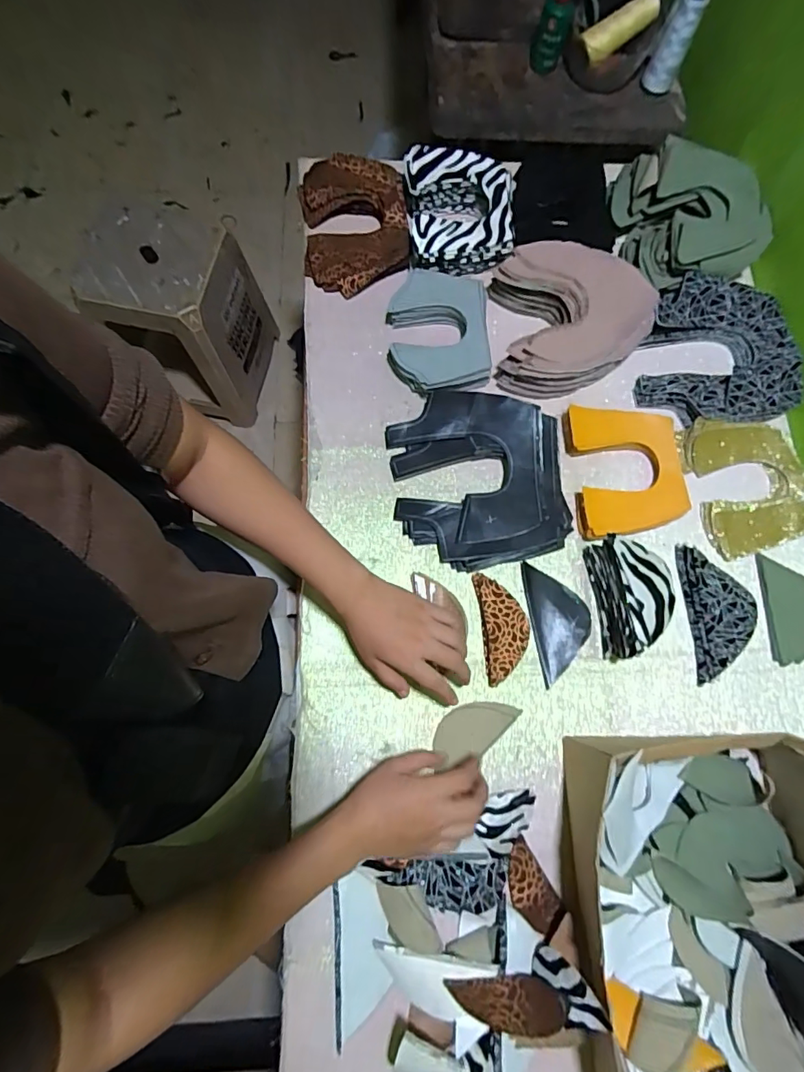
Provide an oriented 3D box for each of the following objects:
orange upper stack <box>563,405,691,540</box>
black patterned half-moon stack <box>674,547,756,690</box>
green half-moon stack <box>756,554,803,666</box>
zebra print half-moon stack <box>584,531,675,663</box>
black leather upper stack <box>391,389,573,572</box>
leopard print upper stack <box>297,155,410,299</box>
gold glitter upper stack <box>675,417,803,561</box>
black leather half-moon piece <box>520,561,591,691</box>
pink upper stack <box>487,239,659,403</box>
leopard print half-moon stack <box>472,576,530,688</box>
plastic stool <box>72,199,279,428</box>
[{"bbox_3d":[0.259,-0.078,0.571,0.124,0.026,0.155,-5,74,-2],"label":"orange upper stack"},{"bbox_3d":[0.356,0.083,0.544,0.072,0.013,0.147,-2,74,-1],"label":"black patterned half-moon stack"},{"bbox_3d":[0.443,0.083,0.549,0.066,0.004,0.115,0,74,-1],"label":"green half-moon stack"},{"bbox_3d":[0.242,0.064,0.514,0.053,0.068,0.120,-6,74,-3],"label":"zebra print half-moon stack"},{"bbox_3d":[0.086,-0.068,0.564,0.187,0.033,0.203,-5,74,-2],"label":"black leather upper stack"},{"bbox_3d":[-0.062,-0.410,0.645,0.135,0.055,0.180,-6,74,-2],"label":"leopard print upper stack"},{"bbox_3d":[0.412,-0.065,0.576,0.129,0.022,0.160,-12,75,-4],"label":"gold glitter upper stack"},{"bbox_3d":[0.174,0.093,0.537,0.062,0.006,0.125,-6,74,-2],"label":"black leather half-moon piece"},{"bbox_3d":[0.208,-0.267,0.603,0.179,0.058,0.174,-1,74,-1],"label":"pink upper stack"},{"bbox_3d":[0.111,0.099,0.533,0.050,0.016,0.115,-6,74,-2],"label":"leopard print half-moon stack"},{"bbox_3d":[-0.515,-0.540,1.210,0.297,0.377,0.295,13,76,1],"label":"plastic stool"}]

